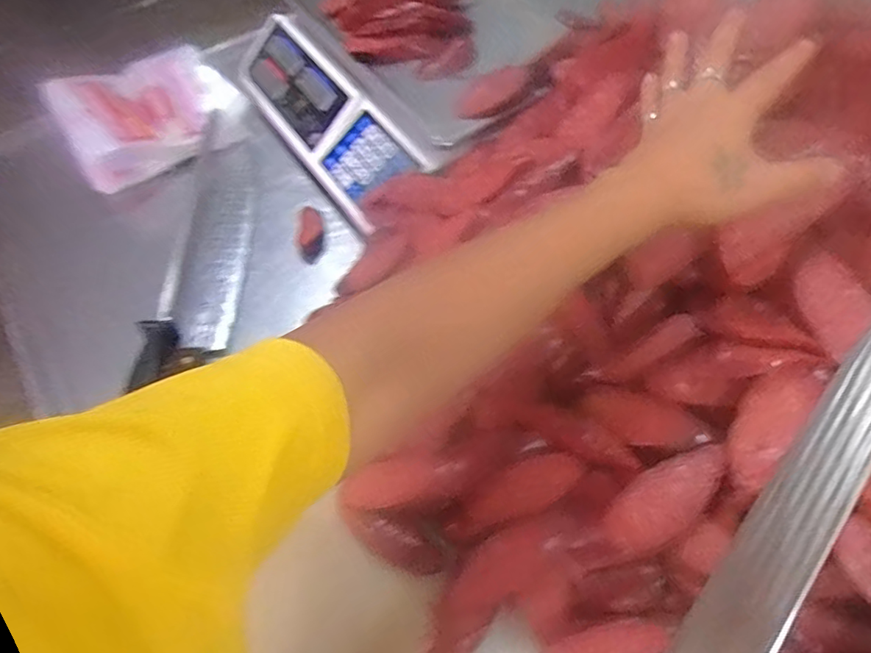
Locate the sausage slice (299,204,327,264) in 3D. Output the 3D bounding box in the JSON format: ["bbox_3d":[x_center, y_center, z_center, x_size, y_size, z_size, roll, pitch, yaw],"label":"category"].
[{"bbox_3d":[-0.132,-0.101,0.621,0.029,0.015,0.071,-9,59,-2],"label":"sausage slice"}]

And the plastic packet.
[{"bbox_3d":[-0.334,-0.254,0.677,0.193,0.059,0.148,-35,63,-16],"label":"plastic packet"}]

